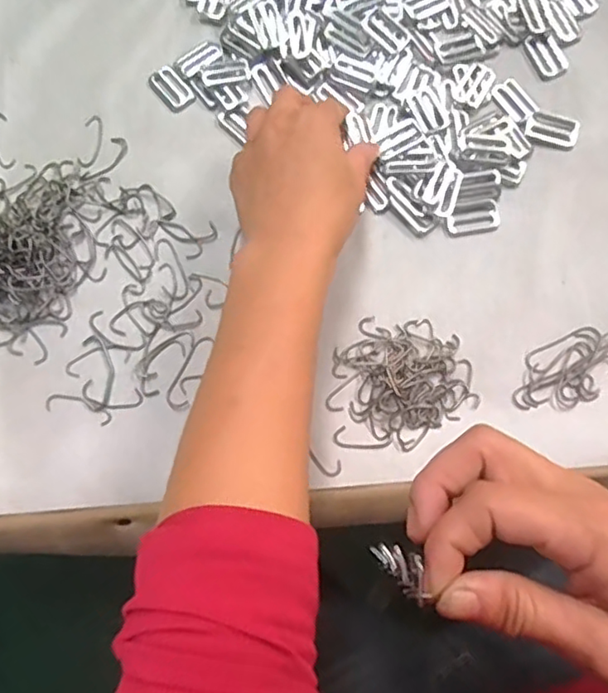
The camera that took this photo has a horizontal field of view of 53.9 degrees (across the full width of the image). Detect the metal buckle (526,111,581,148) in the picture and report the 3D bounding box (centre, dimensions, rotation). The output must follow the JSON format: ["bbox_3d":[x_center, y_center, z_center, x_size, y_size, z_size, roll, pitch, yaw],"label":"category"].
[{"bbox_3d":[0.162,-0.141,0.389,0.032,0.005,0.020,21,79,6],"label":"metal buckle"}]

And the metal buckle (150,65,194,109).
[{"bbox_3d":[-0.090,-0.177,0.406,0.018,0.004,0.034,-39,79,-6],"label":"metal buckle"}]

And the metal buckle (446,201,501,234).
[{"bbox_3d":[0.108,-0.081,0.379,0.034,0.005,0.017,-13,78,-1],"label":"metal buckle"}]

